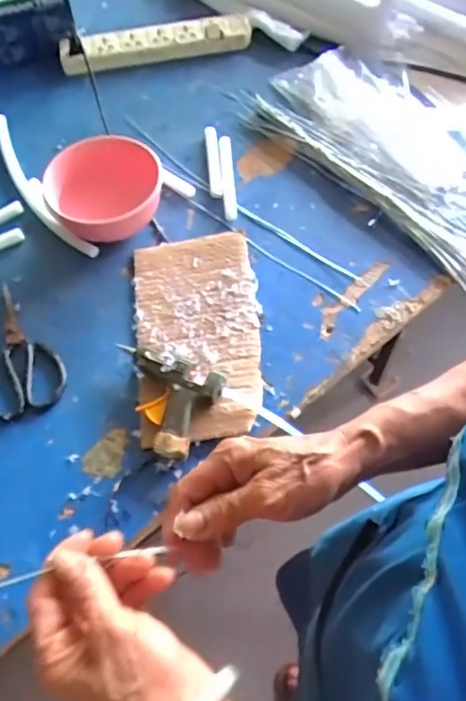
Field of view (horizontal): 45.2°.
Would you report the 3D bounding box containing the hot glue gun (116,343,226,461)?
[{"bbox_3d":[-0.087,0.052,0.624,0.126,0.030,0.106,23,65,14],"label":"hot glue gun"}]

